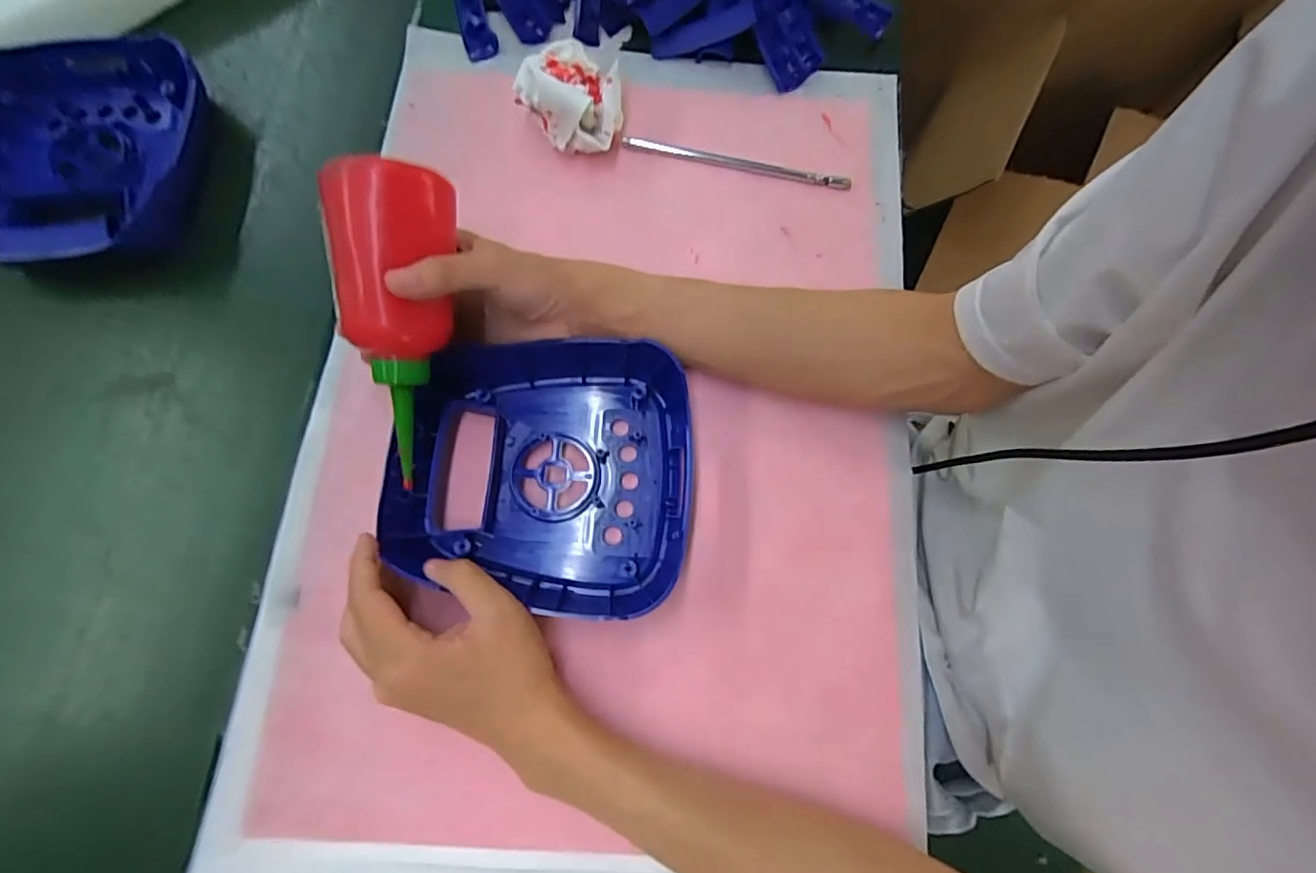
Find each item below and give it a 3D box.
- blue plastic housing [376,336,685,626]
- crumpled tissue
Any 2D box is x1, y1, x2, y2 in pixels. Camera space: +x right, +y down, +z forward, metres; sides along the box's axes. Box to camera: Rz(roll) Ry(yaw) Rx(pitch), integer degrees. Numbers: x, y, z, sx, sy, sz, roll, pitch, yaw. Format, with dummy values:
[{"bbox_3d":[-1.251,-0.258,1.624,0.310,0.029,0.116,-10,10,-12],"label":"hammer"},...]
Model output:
[{"bbox_3d":[-0.070,0.021,0.350,0.177,0.039,0.164,2,74,-2],"label":"blue plastic housing"},{"bbox_3d":[-0.064,-0.247,0.417,0.077,0.058,0.066,2,74,-2],"label":"crumpled tissue"}]

